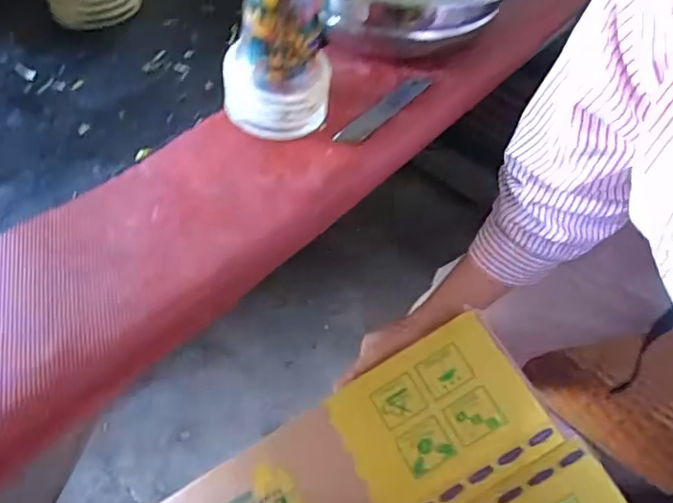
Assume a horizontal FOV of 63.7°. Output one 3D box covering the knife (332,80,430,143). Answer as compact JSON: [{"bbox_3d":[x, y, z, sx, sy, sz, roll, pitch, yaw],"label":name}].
[{"bbox_3d":[0.036,-0.107,0.408,0.017,0.004,0.102,35,57,19],"label":"knife"}]

